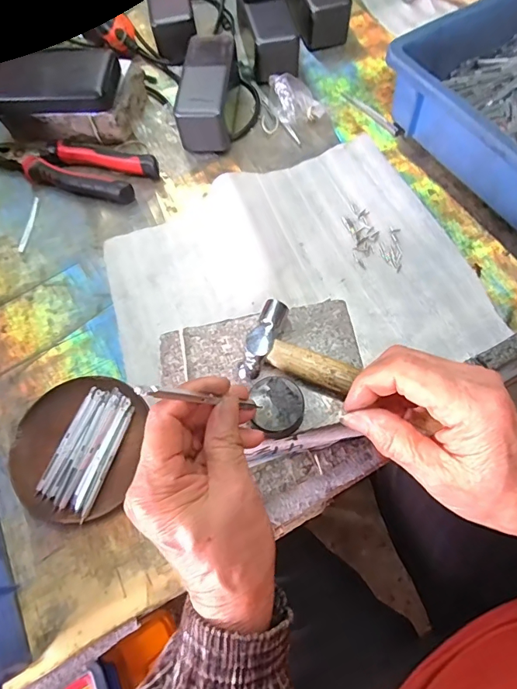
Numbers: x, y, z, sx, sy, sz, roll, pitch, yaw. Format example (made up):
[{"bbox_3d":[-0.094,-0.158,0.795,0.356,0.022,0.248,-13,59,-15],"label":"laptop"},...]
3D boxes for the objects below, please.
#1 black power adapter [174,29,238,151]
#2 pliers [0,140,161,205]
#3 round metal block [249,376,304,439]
[{"bbox_3d":[-0.056,-0.285,0.497,0.055,0.056,0.132,3,65,5],"label":"black power adapter"},{"bbox_3d":[-0.214,-0.202,0.491,0.204,0.024,0.058,18,67,11],"label":"pliers"},{"bbox_3d":[0.013,0.044,0.295,0.032,0.020,0.039,-7,66,1],"label":"round metal block"}]

